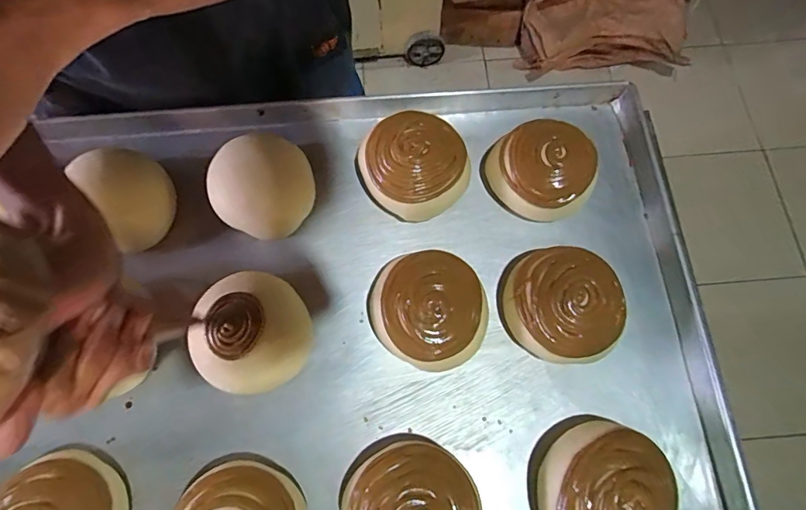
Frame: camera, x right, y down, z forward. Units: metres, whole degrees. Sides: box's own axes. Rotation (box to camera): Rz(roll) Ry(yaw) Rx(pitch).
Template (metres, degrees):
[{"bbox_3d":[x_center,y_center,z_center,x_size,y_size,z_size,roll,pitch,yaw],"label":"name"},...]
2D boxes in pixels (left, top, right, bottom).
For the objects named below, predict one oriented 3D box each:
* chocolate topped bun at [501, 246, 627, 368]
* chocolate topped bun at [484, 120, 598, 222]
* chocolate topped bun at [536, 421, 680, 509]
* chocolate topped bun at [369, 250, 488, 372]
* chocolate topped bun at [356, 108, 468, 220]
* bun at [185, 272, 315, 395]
[{"bbox_3d":[0.131,0.043,0.385,0.085,0.061,0.092,0,71,0],"label":"chocolate topped bun"},{"bbox_3d":[0.126,-0.076,0.426,0.084,0.058,0.092,-17,72,-6],"label":"chocolate topped bun"},{"bbox_3d":[0.146,0.174,0.340,0.087,0.058,0.091,0,71,0],"label":"chocolate topped bun"},{"bbox_3d":[0.020,0.047,0.375,0.089,0.058,0.086,0,71,0],"label":"chocolate topped bun"},{"bbox_3d":[0.010,-0.083,0.422,0.091,0.066,0.092,-24,73,-8],"label":"chocolate topped bun"},{"bbox_3d":[-0.121,0.064,0.370,0.089,0.058,0.092,0,72,0],"label":"bun"}]

